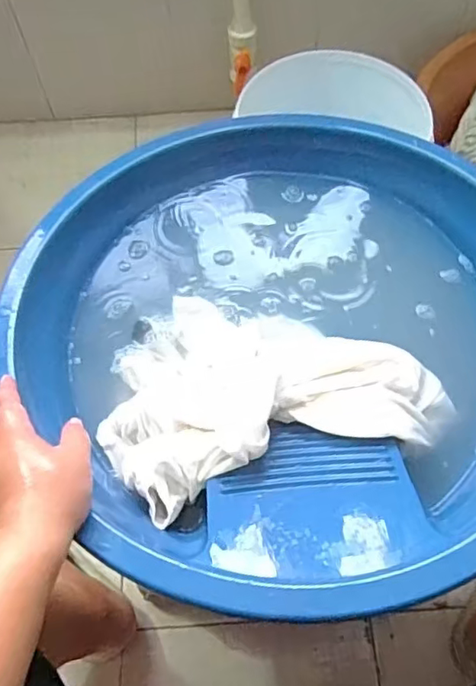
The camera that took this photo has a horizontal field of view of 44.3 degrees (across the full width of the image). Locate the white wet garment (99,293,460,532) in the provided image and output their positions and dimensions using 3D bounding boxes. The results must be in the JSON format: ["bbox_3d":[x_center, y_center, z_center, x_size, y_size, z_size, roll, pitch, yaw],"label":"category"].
[{"bbox_3d":[0.021,0.020,0.506,0.302,0.070,0.206,-17,64,-6],"label":"white wet garment"}]

